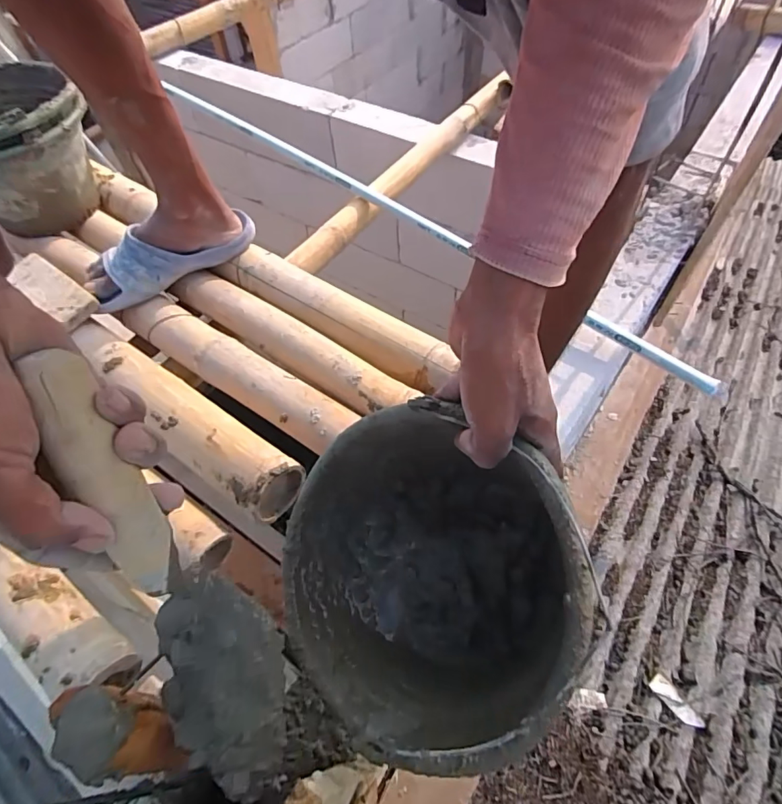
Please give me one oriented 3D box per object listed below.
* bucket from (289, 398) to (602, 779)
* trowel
[{"bbox_3d":[0.058,0.145,0.419,0.262,0.188,0.262,-14,68,37],"label":"bucket"},{"bbox_3d":[-0.123,0.111,0.274,0.081,0.294,0.055,-13,25,-5],"label":"trowel"}]

